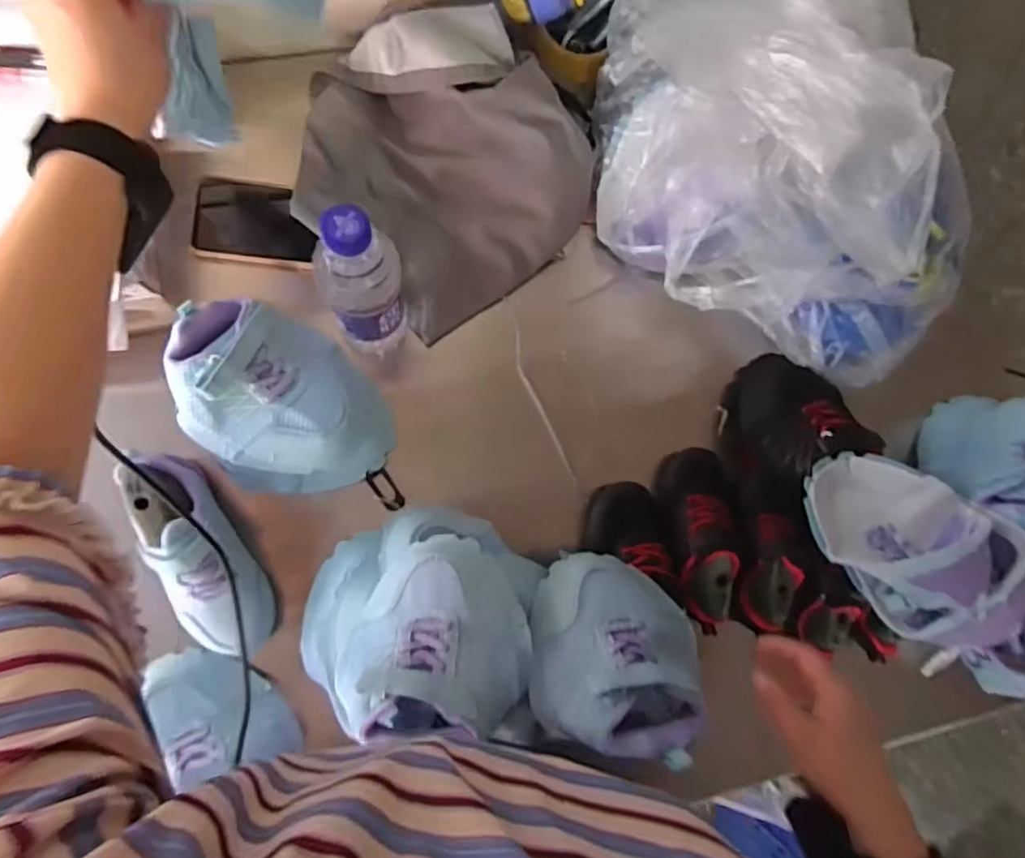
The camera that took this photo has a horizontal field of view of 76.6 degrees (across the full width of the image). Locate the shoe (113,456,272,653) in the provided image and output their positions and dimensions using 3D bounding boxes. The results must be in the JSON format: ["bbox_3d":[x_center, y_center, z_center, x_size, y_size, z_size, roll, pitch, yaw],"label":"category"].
[{"bbox_3d":[-0.267,0.106,0.543,0.074,0.069,0.193,-28,100,-10],"label":"shoe"}]

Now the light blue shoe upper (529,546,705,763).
[{"bbox_3d":[0.081,0.176,0.494,0.131,0.080,0.159,24,41,-12],"label":"light blue shoe upper"}]

